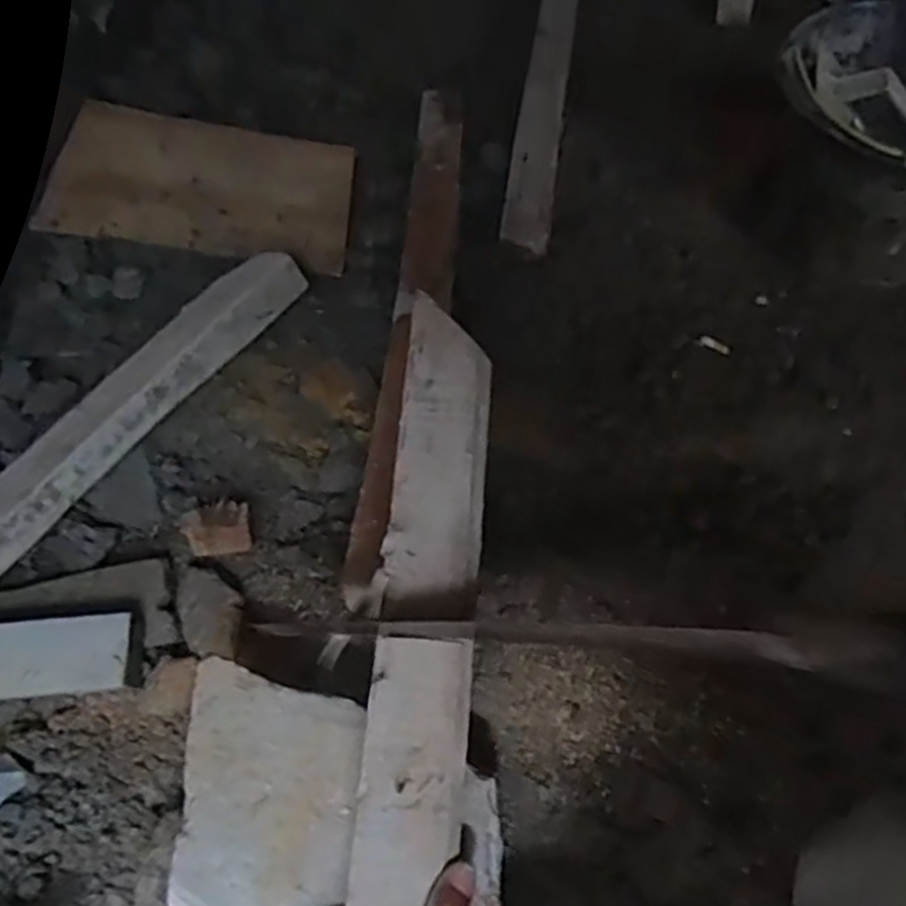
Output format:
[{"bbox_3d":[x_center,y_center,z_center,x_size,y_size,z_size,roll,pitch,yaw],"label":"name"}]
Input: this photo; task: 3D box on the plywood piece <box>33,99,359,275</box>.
[{"bbox_3d":[-0.265,-0.296,0.861,0.301,0.018,0.208,6,58,-8],"label":"plywood piece"}]

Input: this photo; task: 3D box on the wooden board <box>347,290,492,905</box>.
[{"bbox_3d":[-0.014,0.083,0.511,0.060,0.011,0.396,5,67,-1],"label":"wooden board"}]

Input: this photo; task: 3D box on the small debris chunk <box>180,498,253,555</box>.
[{"bbox_3d":[-0.204,0.067,0.684,0.056,0.038,0.037,-6,58,-9],"label":"small debris chunk"}]

